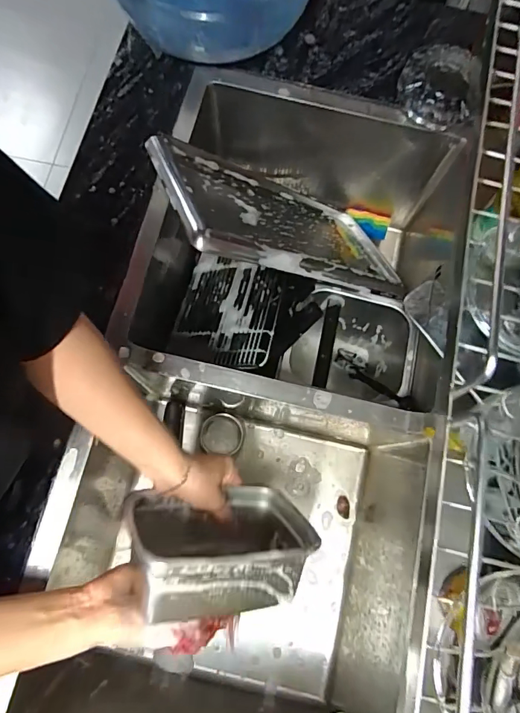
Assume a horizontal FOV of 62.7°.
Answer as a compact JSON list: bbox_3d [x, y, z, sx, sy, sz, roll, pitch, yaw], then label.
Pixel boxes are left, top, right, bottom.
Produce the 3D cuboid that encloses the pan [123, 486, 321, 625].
[{"bbox_3d":[-0.043,0.187,0.443,0.178,0.149,0.073,8,106,-21],"label":"pan"}]

